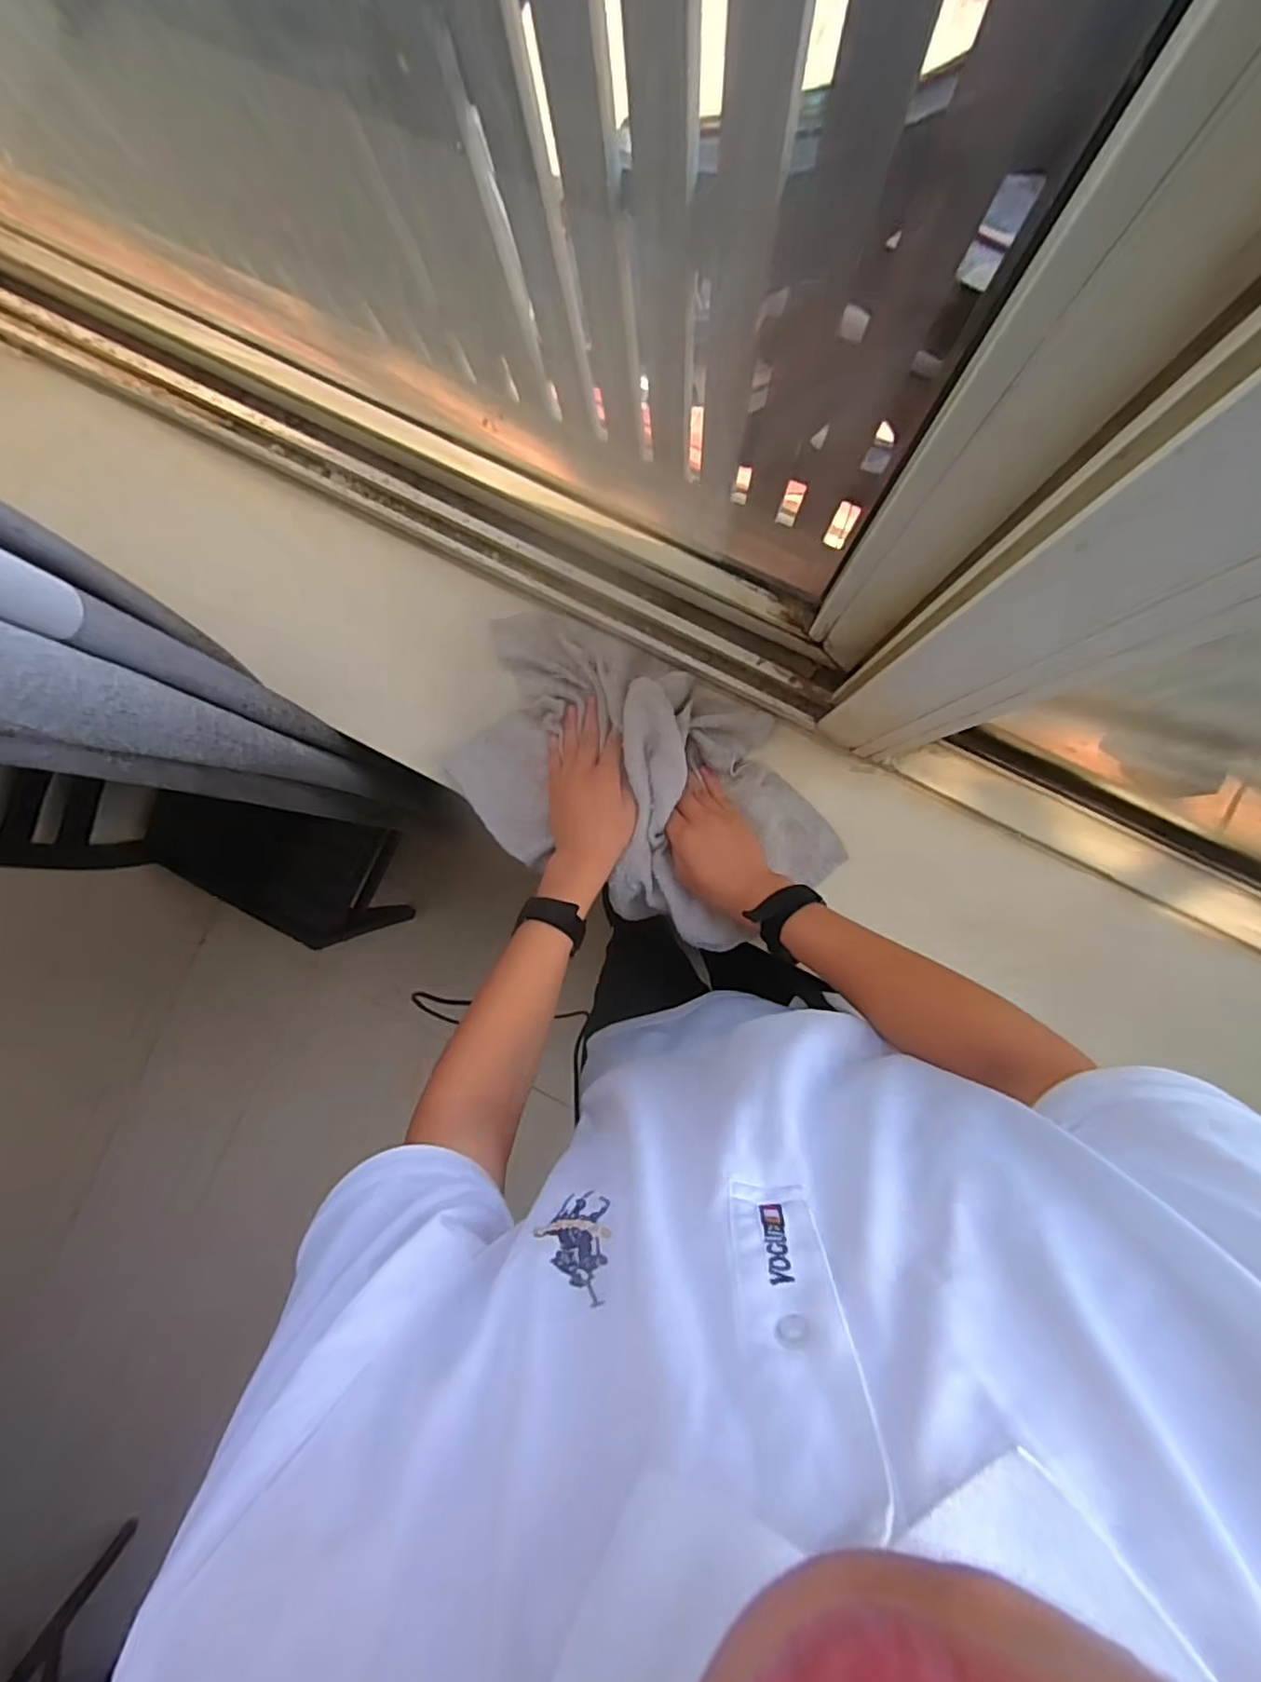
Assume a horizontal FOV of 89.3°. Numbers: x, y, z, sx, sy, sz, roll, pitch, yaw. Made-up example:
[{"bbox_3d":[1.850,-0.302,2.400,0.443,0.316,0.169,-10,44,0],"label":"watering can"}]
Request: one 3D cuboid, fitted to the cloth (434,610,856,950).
[{"bbox_3d":[0.011,-0.052,0.645,0.399,0.054,0.241,29,93,3],"label":"cloth"}]

